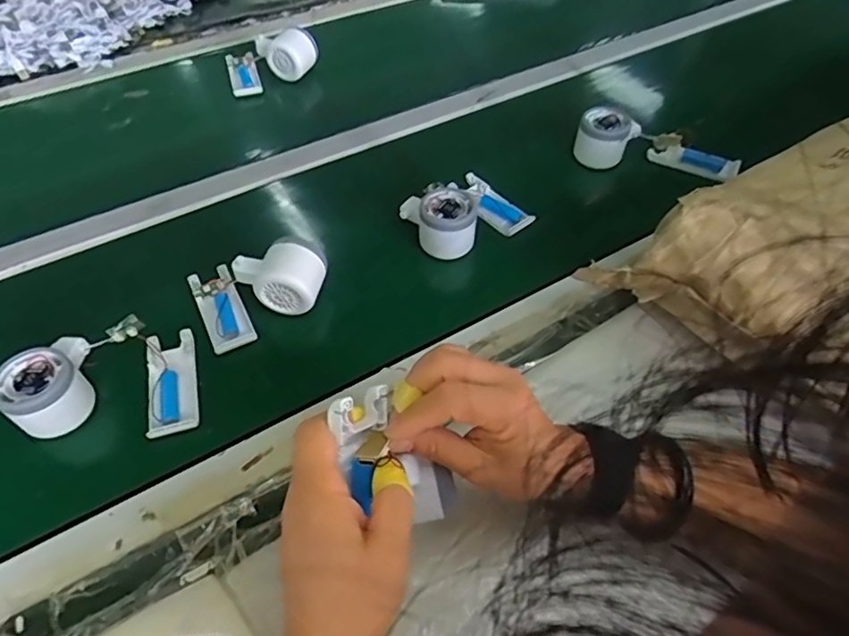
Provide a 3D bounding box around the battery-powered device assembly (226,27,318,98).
[{"bbox_3d":[-0.220,-0.378,0.803,0.127,0.050,0.088,-17,54,-13],"label":"battery-powered device assembly"}]

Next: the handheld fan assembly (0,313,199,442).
[{"bbox_3d":[-0.269,0.055,0.472,0.138,0.051,0.100,-12,53,-9],"label":"handheld fan assembly"}]

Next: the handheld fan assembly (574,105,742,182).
[{"bbox_3d":[0.281,-0.207,0.683,0.189,0.070,0.045,11,53,8],"label":"handheld fan assembly"}]

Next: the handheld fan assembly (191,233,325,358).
[{"bbox_3d":[-0.158,-0.038,0.539,0.123,0.054,0.093,-23,56,-16],"label":"handheld fan assembly"}]

